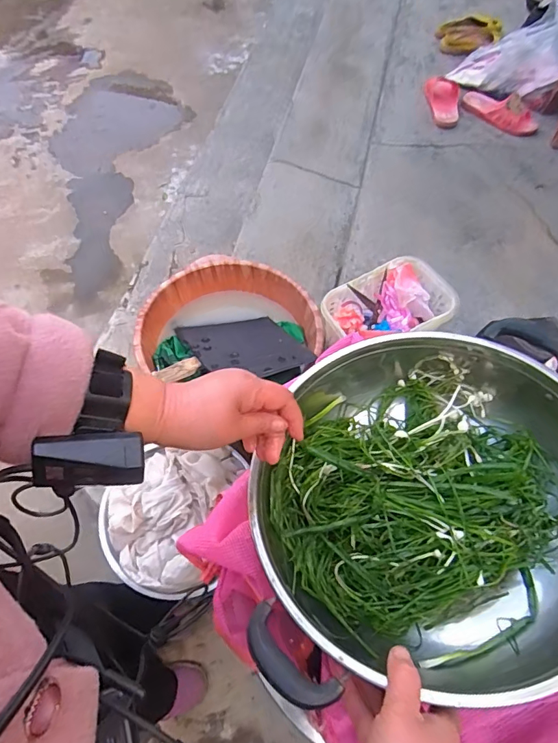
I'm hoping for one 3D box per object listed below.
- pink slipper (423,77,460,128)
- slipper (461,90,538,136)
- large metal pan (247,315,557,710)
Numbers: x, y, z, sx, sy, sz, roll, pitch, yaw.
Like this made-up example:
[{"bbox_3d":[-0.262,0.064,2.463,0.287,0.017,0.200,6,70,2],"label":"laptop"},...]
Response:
[{"bbox_3d":[0.479,-0.785,1.314,0.095,0.044,0.208,2,62,3],"label":"pink slipper"},{"bbox_3d":[0.631,-0.751,1.289,0.223,0.056,0.095,40,70,20],"label":"slipper"},{"bbox_3d":[0.147,0.114,0.442,0.336,0.134,0.323,0,62,-1],"label":"large metal pan"}]

